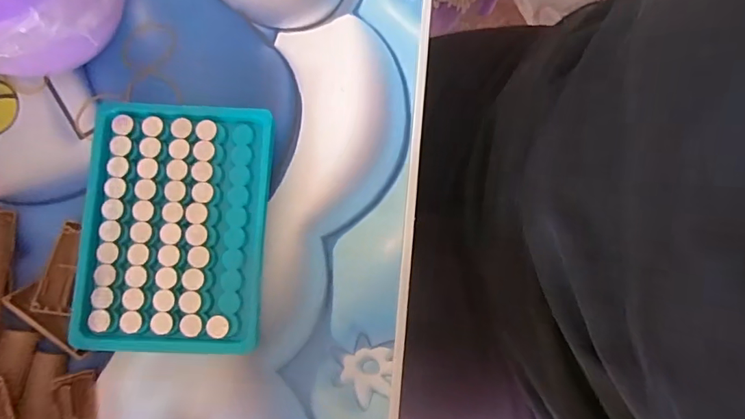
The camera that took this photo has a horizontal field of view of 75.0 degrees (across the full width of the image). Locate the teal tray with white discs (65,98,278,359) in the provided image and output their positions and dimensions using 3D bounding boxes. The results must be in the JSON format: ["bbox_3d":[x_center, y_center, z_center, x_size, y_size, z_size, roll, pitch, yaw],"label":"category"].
[{"bbox_3d":[-0.106,0.008,0.265,0.091,0.021,0.130,3,81,-4],"label":"teal tray with white discs"}]

